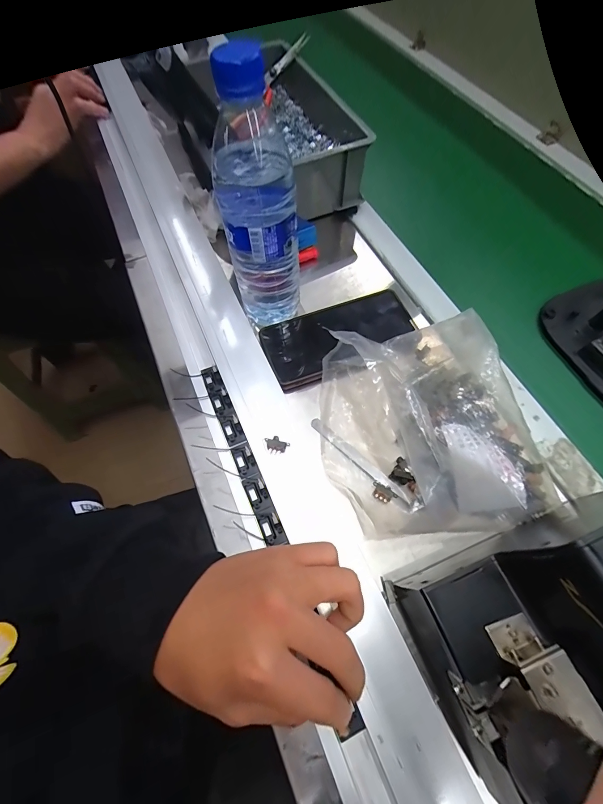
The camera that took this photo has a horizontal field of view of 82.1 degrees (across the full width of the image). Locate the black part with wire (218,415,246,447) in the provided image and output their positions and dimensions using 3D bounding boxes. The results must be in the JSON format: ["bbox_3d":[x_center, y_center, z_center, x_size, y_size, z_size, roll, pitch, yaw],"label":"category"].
[{"bbox_3d":[-0.062,0.023,0.309,0.017,0.015,0.030,-23,64,-9],"label":"black part with wire"}]

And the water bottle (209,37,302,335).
[{"bbox_3d":[-0.038,-0.158,0.312,0.064,0.219,0.058,-18,64,-7],"label":"water bottle"}]

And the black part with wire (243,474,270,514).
[{"bbox_3d":[-0.037,0.074,0.284,0.017,0.014,0.028,-24,64,-10],"label":"black part with wire"}]

